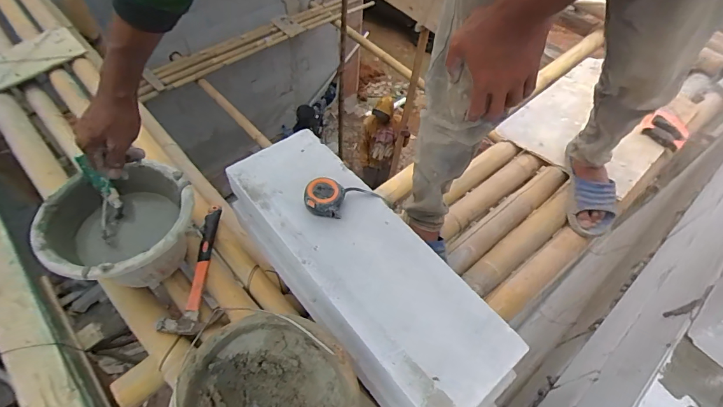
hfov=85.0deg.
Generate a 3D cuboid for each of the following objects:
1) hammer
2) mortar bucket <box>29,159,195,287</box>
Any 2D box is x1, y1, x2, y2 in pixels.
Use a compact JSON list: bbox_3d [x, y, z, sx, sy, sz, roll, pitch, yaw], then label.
[{"bbox_3d":[-0.336,0.130,0.817,0.091,0.038,0.275,1,56,-4],"label":"hammer"},{"bbox_3d":[-0.444,0.053,0.770,0.249,0.178,0.252,2,56,-3],"label":"mortar bucket"}]

